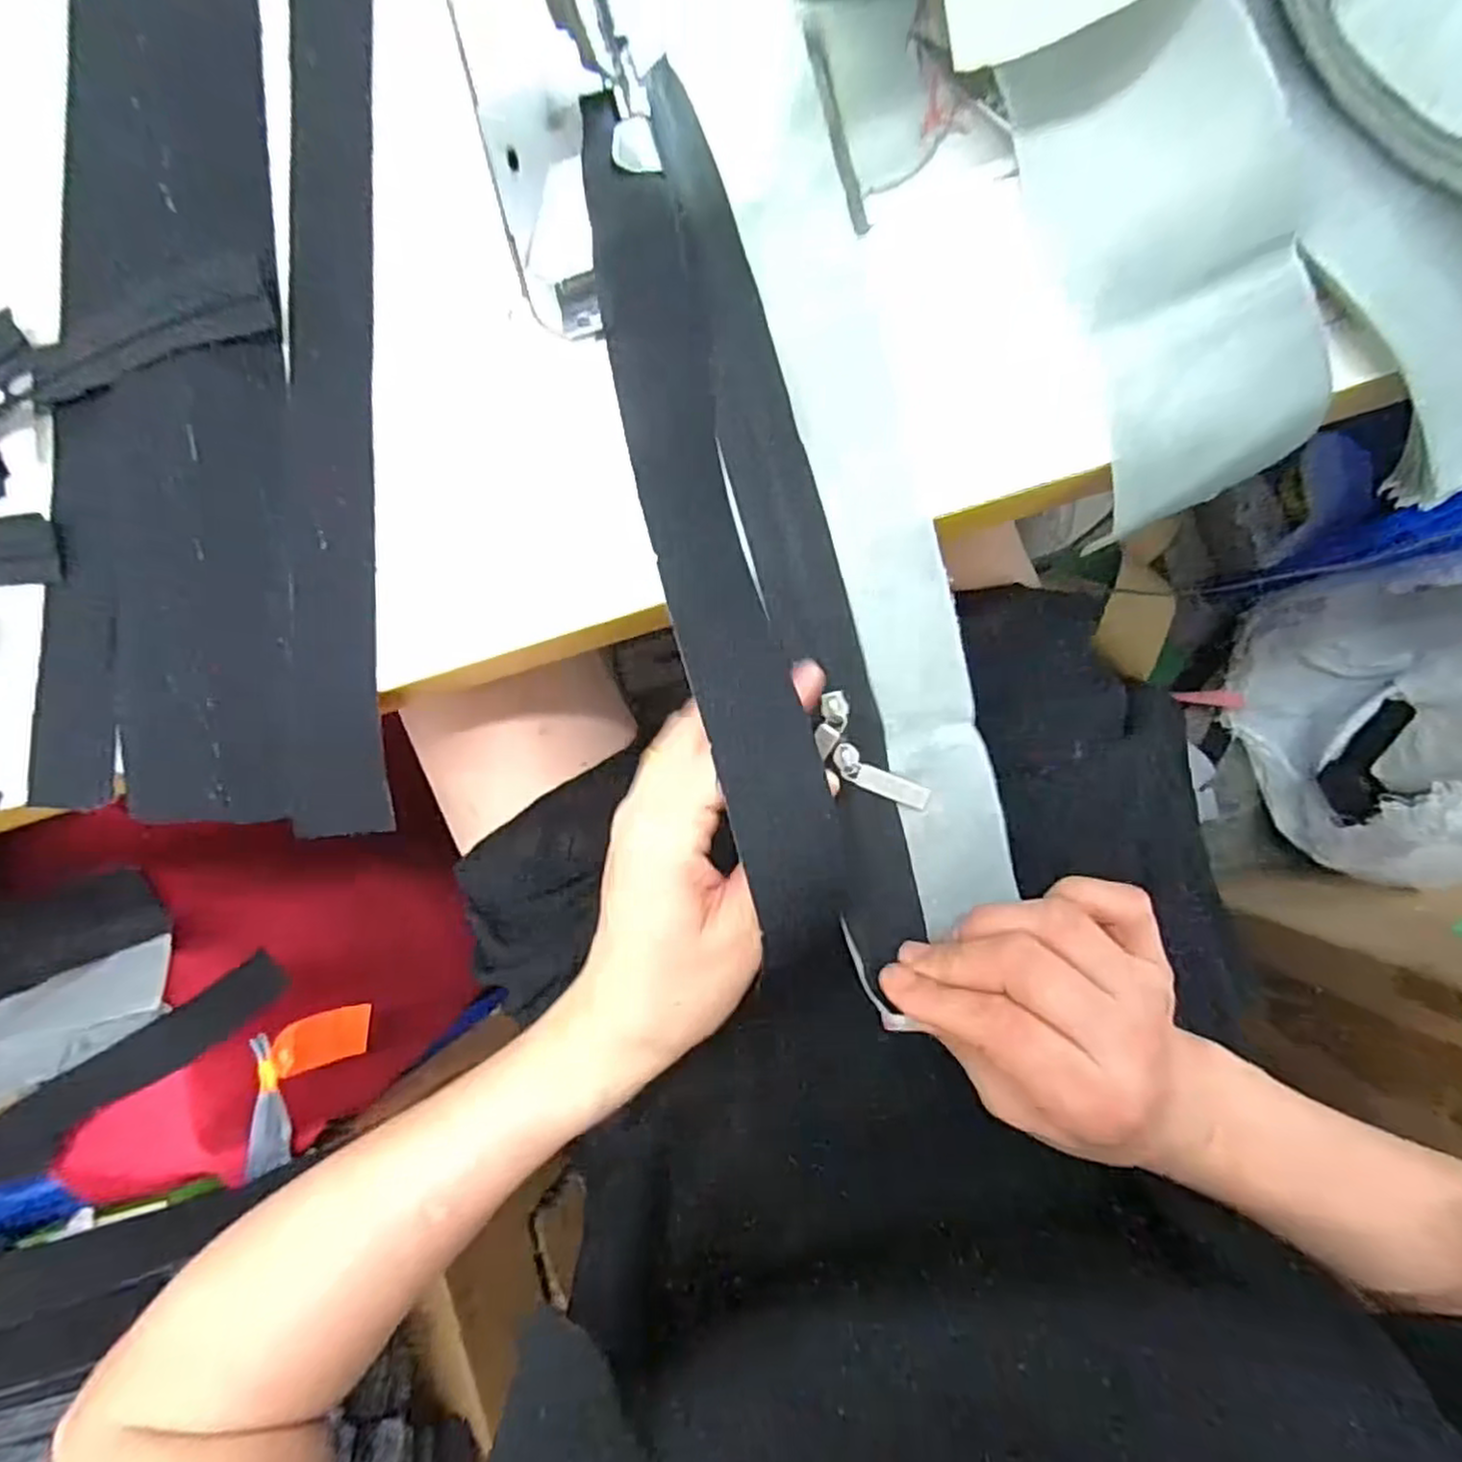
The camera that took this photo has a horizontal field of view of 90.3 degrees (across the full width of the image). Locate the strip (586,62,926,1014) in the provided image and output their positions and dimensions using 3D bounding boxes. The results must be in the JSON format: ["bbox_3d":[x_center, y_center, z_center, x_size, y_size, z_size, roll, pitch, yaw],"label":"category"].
[{"bbox_3d":[0.006,-0.077,0.282,0.065,0.021,0.345,-15,91,-3],"label":"strip"}]

